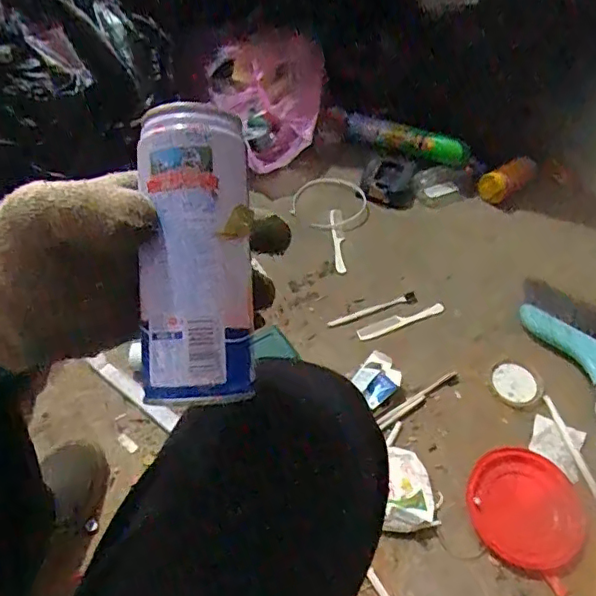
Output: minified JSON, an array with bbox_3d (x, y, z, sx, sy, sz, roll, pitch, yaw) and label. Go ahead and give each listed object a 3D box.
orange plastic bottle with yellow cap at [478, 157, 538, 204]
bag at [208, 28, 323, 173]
[{"bbox_3d":[0.394,-0.227,1.063,0.115,0.048,0.054,-26,57,-21],"label":"orange plastic bottle with yellow cap"},{"bbox_3d":[-0.047,-0.338,0.946,0.202,0.239,0.089,-27,58,-22],"label":"bag"}]

